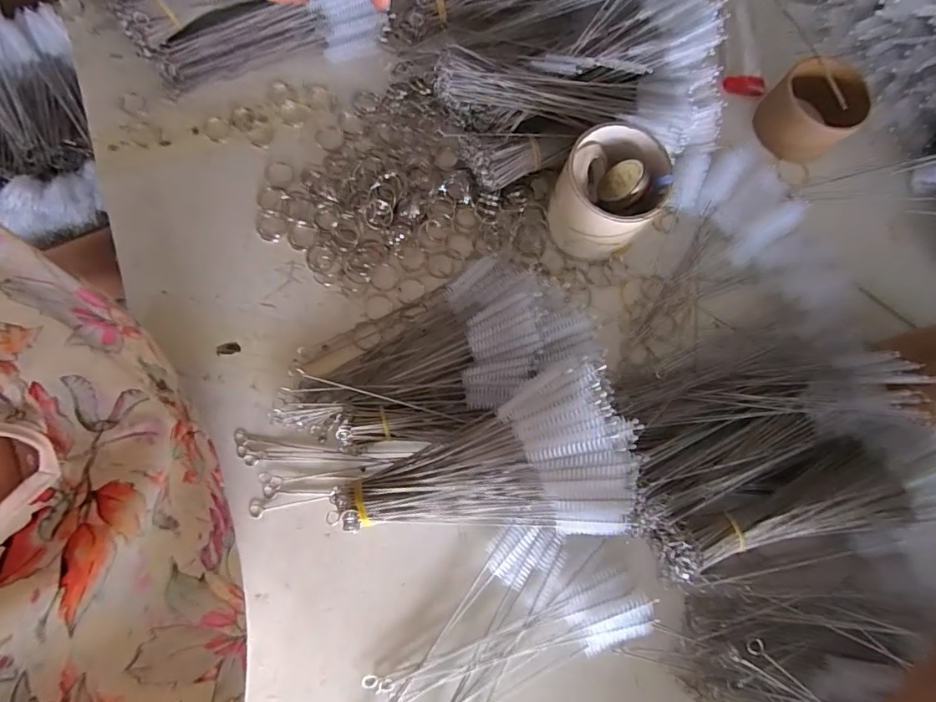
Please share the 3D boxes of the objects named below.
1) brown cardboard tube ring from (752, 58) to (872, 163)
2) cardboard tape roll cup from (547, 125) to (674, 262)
[{"bbox_3d":[0.331,-0.234,0.455,0.078,0.062,0.078,1,77,-4],"label":"brown cardboard tube ring"},{"bbox_3d":[0.113,-0.128,0.393,0.077,0.076,0.082,1,77,-4],"label":"cardboard tape roll cup"}]

